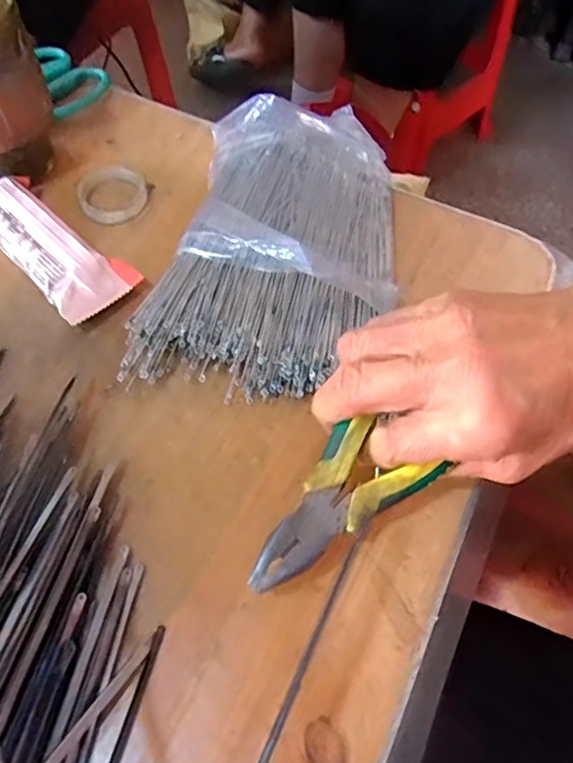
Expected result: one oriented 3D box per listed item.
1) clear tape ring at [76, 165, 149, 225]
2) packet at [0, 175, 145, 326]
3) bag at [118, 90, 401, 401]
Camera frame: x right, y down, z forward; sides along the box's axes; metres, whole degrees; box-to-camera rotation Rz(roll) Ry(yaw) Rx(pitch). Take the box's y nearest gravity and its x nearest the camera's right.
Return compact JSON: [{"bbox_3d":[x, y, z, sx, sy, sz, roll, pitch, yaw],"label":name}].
[{"bbox_3d":[-0.122,-0.132,0.407,0.046,0.009,0.050,1,58,-2],"label":"clear tape ring"},{"bbox_3d":[-0.149,-0.087,0.365,0.049,0.030,0.122,-39,67,-23],"label":"packet"},{"bbox_3d":[-0.004,-0.097,0.371,0.145,0.043,0.231,8,58,3],"label":"bag"}]

